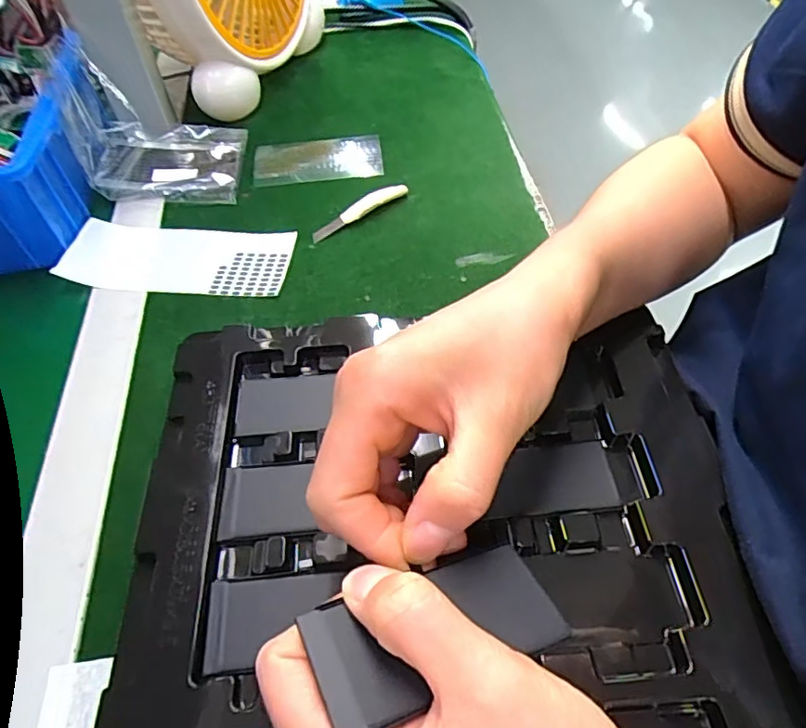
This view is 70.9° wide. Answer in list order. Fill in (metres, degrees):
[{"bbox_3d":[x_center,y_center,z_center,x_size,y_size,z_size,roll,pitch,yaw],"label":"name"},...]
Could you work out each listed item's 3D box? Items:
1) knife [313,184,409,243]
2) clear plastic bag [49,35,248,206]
[{"bbox_3d":[-0.033,-0.121,0.439,0.087,0.010,0.015,-32,58,-20],"label":"knife"},{"bbox_3d":[-0.195,-0.188,0.449,0.116,0.082,0.095,-6,53,-2],"label":"clear plastic bag"}]

